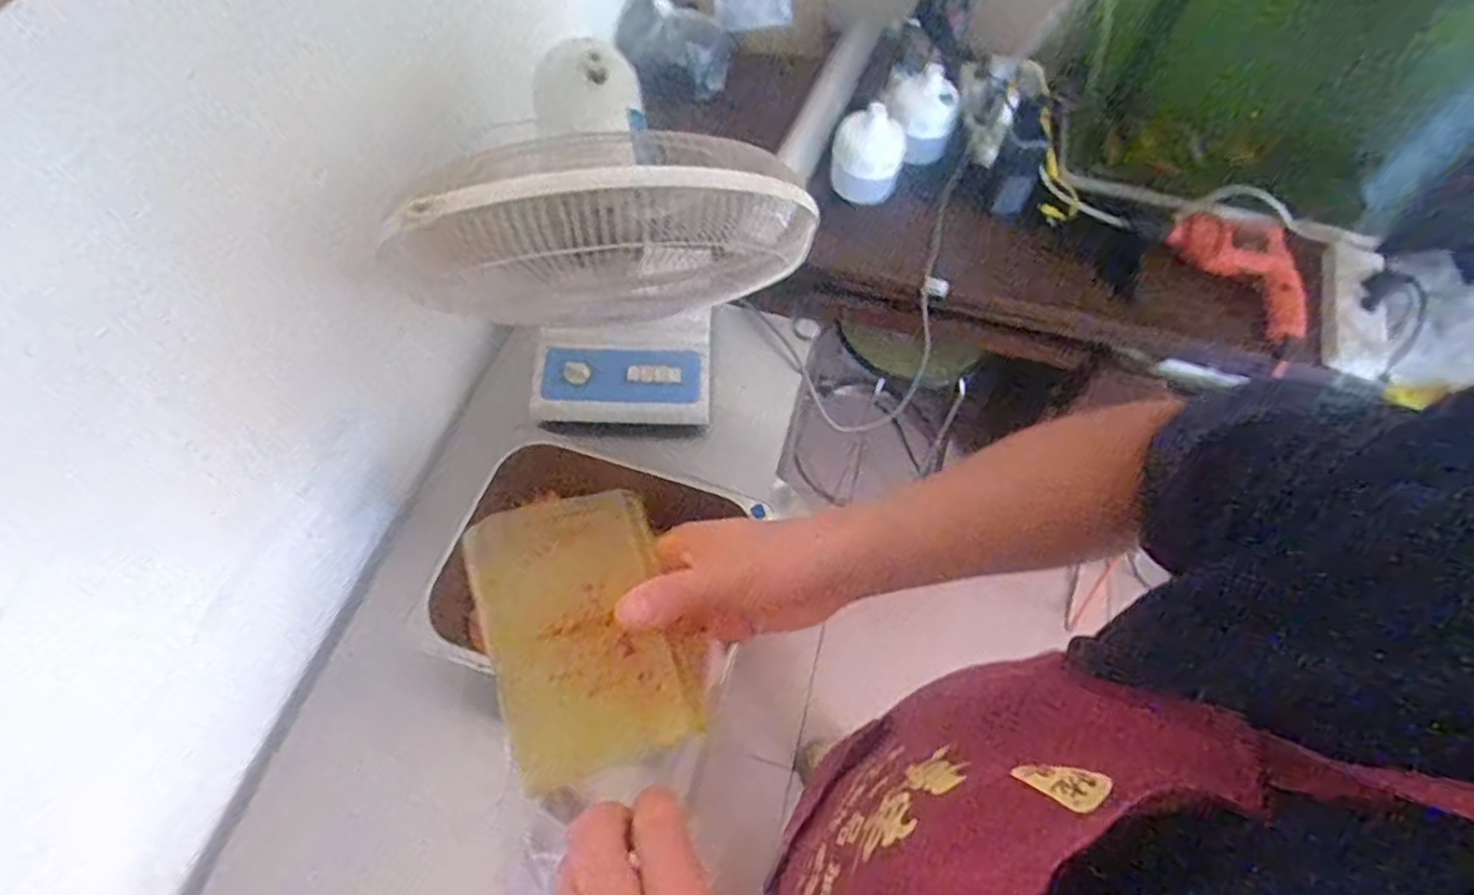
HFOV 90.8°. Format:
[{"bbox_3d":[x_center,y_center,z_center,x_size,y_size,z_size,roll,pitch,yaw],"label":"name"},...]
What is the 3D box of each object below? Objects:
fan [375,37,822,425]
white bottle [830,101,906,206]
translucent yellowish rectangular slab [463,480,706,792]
[{"bbox_3d":[-0.116,-0.182,0.789,0.351,0.452,0.246,-8,59,-6],"label":"fan"},{"bbox_3d":[0.192,-0.428,1.064,0.101,0.120,0.084,14,59,7],"label":"white bottle"},{"bbox_3d":[-0.072,0.086,0.349,0.087,0.014,0.126,-15,69,-20],"label":"translucent yellowish rectangular slab"}]

